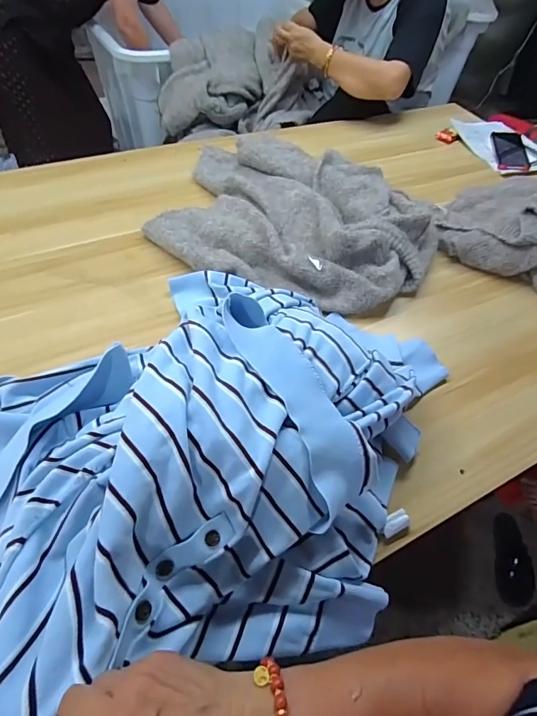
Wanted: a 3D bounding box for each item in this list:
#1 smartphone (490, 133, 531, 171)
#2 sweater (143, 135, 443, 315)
[{"bbox_3d":[0.655,-0.557,1.095,0.085,0.008,0.158,4,62,4],"label":"smartphone"},{"bbox_3d":[0.058,-0.273,0.790,0.523,0.094,0.396,19,53,8],"label":"sweater"}]

